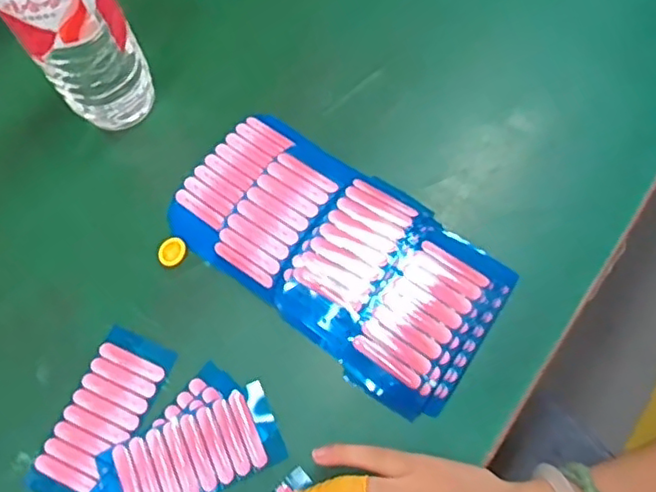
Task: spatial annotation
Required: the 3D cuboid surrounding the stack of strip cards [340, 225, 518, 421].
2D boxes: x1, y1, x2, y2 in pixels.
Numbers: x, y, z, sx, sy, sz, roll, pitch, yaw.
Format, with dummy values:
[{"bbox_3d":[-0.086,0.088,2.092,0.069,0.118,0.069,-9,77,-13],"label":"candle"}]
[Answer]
[{"bbox_3d":[0.070,0.047,0.413,0.072,0.026,0.127,32,74,14],"label":"stack of strip cards"}]

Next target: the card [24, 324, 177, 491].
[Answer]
[{"bbox_3d":[-0.154,0.117,0.424,0.053,0.012,0.116,22,72,11],"label":"card"}]

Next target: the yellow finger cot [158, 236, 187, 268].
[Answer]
[{"bbox_3d":[-0.116,0.004,0.460,0.022,0.004,0.022,-2,71,5],"label":"yellow finger cot"}]

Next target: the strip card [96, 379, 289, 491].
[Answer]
[{"bbox_3d":[-0.089,0.137,0.405,0.114,0.004,0.054,-24,70,-7],"label":"strip card"}]

